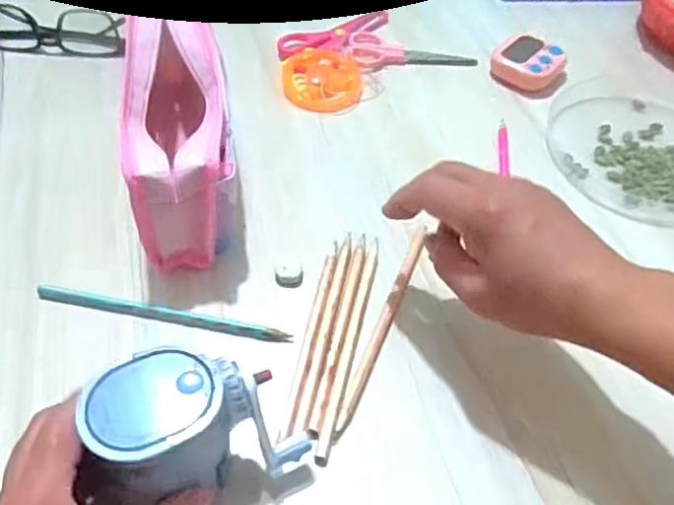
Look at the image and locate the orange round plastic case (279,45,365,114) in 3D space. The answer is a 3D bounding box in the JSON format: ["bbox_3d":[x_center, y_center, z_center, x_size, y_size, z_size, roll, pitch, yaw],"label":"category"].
[{"bbox_3d":[-0.013,-0.148,0.545,0.066,0.014,0.073,-3,50,-5],"label":"orange round plastic case"}]

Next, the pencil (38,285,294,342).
[{"bbox_3d":[-0.106,0.037,0.390,0.155,0.006,0.011,9,50,5],"label":"pencil"}]

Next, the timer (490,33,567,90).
[{"bbox_3d":[0.171,-0.169,0.568,0.057,0.023,0.055,38,58,26],"label":"timer"}]

